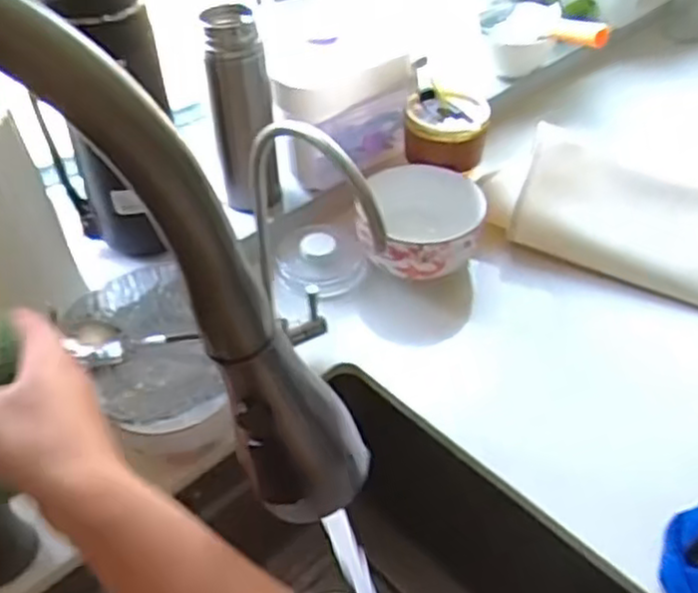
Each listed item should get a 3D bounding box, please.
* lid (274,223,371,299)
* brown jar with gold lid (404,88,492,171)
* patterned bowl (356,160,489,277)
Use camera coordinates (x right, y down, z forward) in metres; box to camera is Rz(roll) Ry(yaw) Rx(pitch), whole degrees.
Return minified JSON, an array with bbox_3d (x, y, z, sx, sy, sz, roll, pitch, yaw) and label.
[{"bbox_3d":[-0.027,-0.042,0.713,0.088,0.039,0.077,-5,45,-5],"label":"lid"},{"bbox_3d":[0.101,-0.172,0.745,0.085,0.049,0.074,6,45,6],"label":"brown jar with gold lid"},{"bbox_3d":[0.071,-0.076,0.698,0.114,0.054,0.117,0,44,0],"label":"patterned bowl"}]

